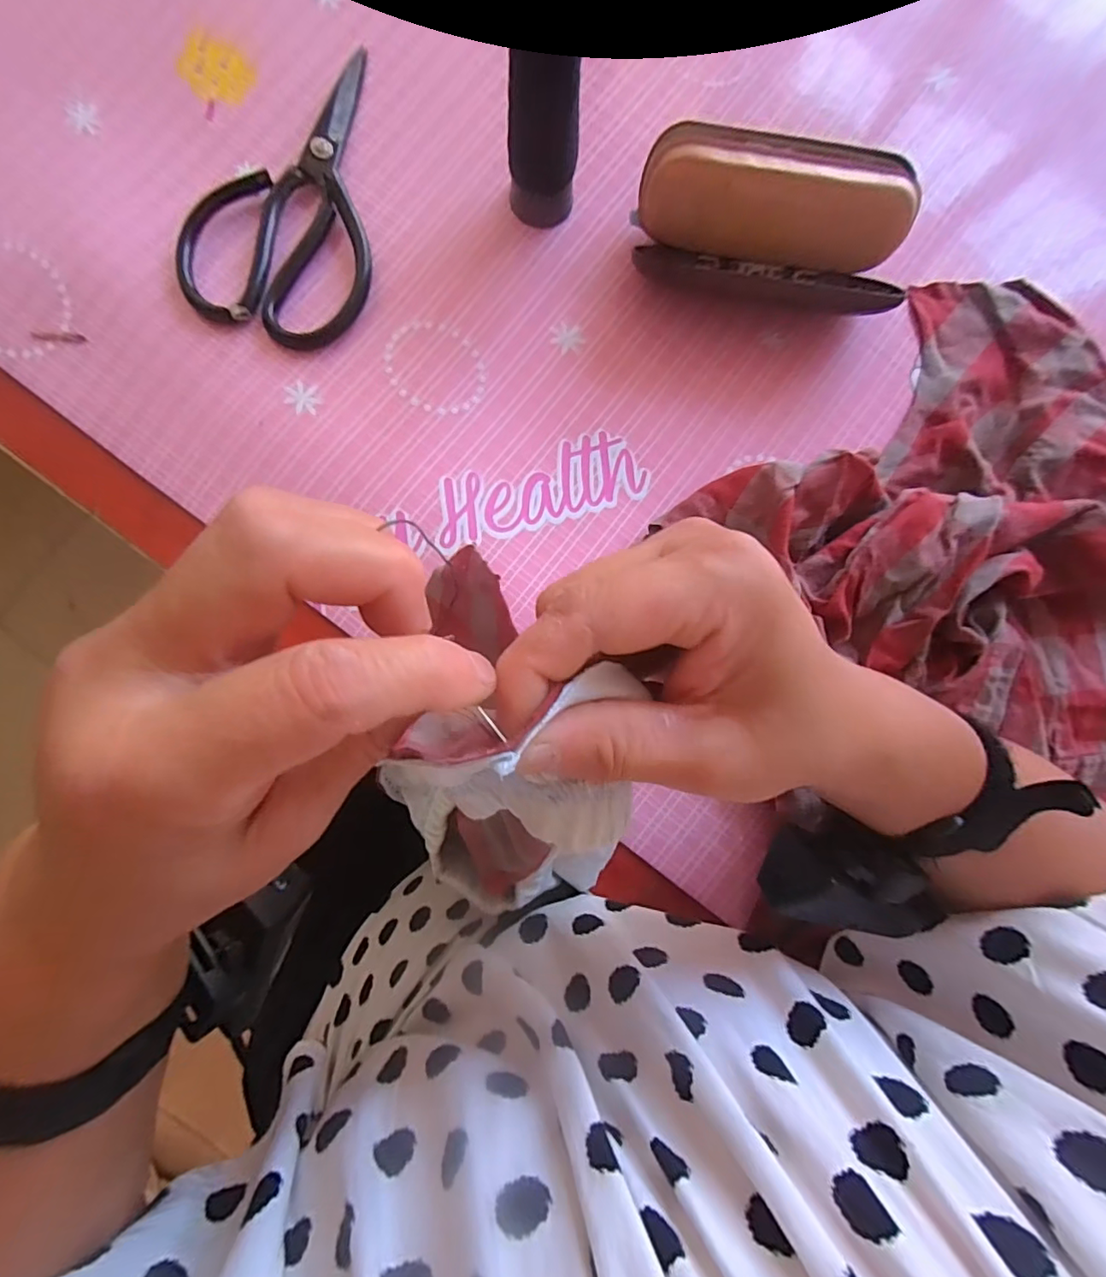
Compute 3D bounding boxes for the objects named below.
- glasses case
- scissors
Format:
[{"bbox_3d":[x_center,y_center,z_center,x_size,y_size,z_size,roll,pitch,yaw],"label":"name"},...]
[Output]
[{"bbox_3d":[0.131,-0.250,0.326,0.160,0.056,0.073,9,86,-2],"label":"glasses case"},{"bbox_3d":[-0.158,-0.269,0.331,0.103,0.013,0.183,7,86,-2],"label":"scissors"}]

